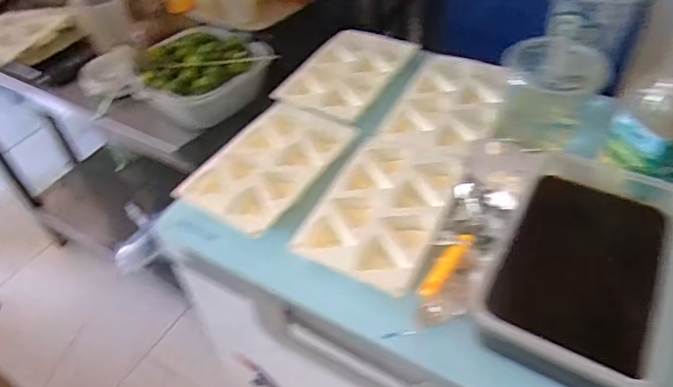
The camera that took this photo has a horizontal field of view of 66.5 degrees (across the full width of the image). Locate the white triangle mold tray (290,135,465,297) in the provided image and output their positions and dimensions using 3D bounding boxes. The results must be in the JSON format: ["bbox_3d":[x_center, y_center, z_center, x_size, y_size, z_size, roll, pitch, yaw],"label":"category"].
[{"bbox_3d":[0.064,0.011,0.648,0.148,0.020,0.226,19,51,21],"label":"white triangle mold tray"}]

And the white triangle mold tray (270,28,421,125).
[{"bbox_3d":[0.020,-0.202,0.843,0.161,0.019,0.232,21,52,22],"label":"white triangle mold tray"}]

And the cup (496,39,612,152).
[{"bbox_3d":[0.276,-0.128,0.673,0.123,0.117,0.102,14,49,17],"label":"cup"}]

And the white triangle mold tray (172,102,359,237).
[{"bbox_3d":[-0.088,-0.040,0.707,0.152,0.020,0.222,22,53,24],"label":"white triangle mold tray"}]

